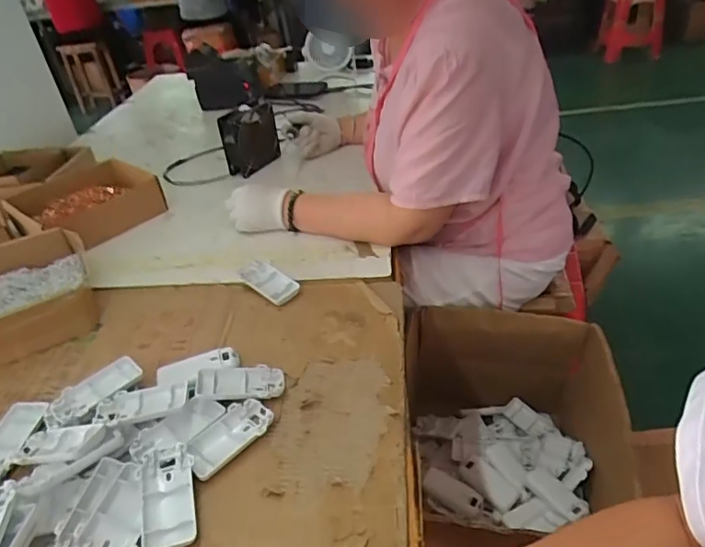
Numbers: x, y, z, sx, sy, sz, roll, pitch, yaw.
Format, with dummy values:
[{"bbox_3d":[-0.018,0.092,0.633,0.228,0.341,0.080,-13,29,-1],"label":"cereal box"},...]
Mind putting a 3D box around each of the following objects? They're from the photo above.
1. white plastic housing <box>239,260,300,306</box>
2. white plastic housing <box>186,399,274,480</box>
[{"bbox_3d":[-0.121,0.009,0.759,0.096,0.020,0.044,24,46,31],"label":"white plastic housing"},{"bbox_3d":[-0.127,0.165,0.547,0.050,0.012,0.094,28,48,34],"label":"white plastic housing"}]

